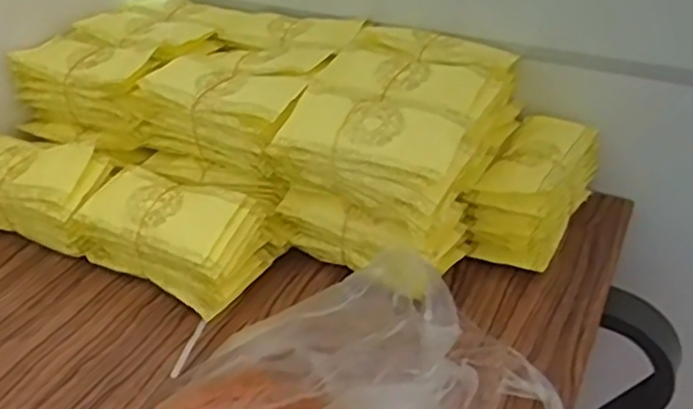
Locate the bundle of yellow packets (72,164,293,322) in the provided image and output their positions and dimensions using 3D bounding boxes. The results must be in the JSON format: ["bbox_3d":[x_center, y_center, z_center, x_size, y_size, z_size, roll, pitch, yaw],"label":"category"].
[{"bbox_3d":[-0.172,0.029,0.725,0.176,0.095,0.111,18,38,26],"label":"bundle of yellow packets"}]

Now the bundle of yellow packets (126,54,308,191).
[{"bbox_3d":[-0.132,-0.096,0.758,0.192,0.091,0.103,22,40,30],"label":"bundle of yellow packets"}]

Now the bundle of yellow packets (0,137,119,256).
[{"bbox_3d":[-0.349,-0.015,0.786,0.186,0.106,0.091,13,36,20],"label":"bundle of yellow packets"}]

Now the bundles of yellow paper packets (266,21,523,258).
[{"bbox_3d":[0.058,-0.088,0.741,0.189,0.111,0.265,16,37,23],"label":"bundles of yellow paper packets"}]

